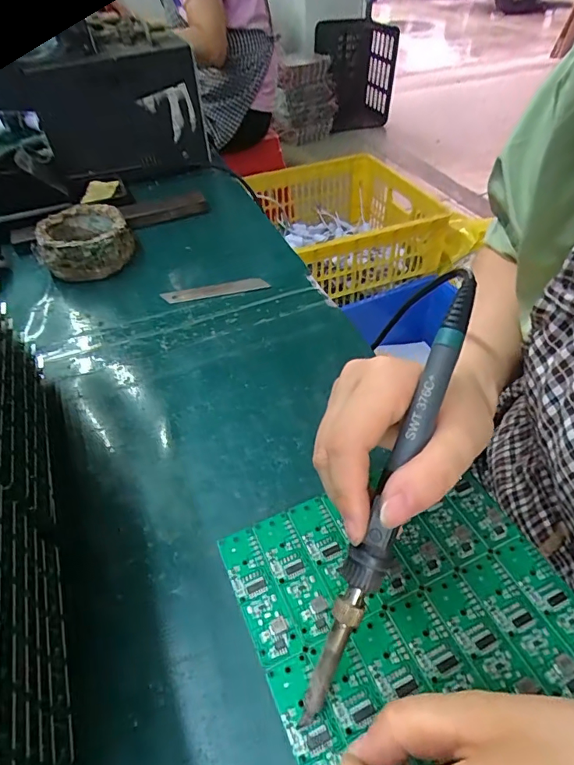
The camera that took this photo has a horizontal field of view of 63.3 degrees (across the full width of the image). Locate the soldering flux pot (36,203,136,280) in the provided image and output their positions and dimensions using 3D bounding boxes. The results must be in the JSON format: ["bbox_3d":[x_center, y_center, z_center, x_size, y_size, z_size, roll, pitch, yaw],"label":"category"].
[{"bbox_3d":[-0.200,-0.139,0.464,0.084,0.048,0.082,-21,49,-17],"label":"soldering flux pot"}]

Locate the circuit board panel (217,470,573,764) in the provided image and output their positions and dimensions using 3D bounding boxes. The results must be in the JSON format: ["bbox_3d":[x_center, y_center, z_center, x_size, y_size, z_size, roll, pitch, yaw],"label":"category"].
[{"bbox_3d":[0.057,0.105,0.231,0.147,0.004,0.129,-19,48,-14],"label":"circuit board panel"}]

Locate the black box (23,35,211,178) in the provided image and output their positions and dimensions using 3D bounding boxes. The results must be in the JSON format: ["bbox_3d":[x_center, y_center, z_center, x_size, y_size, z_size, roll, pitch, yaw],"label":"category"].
[{"bbox_3d":[-0.199,-0.329,0.557,0.183,0.126,0.092,-17,48,-13],"label":"black box"}]

